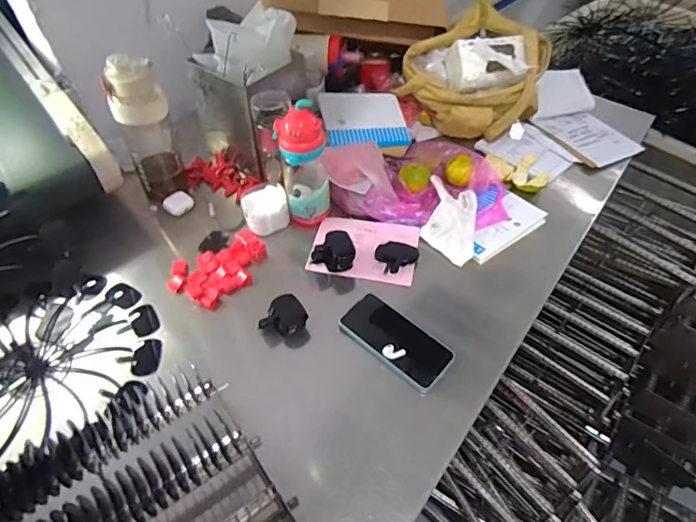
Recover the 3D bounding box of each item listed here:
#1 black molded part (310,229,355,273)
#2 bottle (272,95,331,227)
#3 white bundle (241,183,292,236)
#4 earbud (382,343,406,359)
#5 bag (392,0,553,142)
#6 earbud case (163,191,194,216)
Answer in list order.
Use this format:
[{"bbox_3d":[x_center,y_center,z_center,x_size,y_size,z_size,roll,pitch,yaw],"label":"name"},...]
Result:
[{"bbox_3d":[-0.024,-0.013,0.765,0.072,0.054,0.039,-7,50,-4],"label":"black molded part"},{"bbox_3d":[-0.074,-0.161,0.787,0.078,0.204,0.076,-6,50,-3],"label":"bottle"},{"bbox_3d":[-0.148,-0.091,0.844,0.080,0.060,0.085,-14,51,-10],"label":"white bundle"},{"bbox_3d":[0.064,0.127,0.653,0.030,0.013,0.019,10,51,10],"label":"earbud"},{"bbox_3d":[0.255,-0.381,0.972,0.271,0.173,0.188,14,52,13],"label":"bag"},{"bbox_3d":[-0.313,-0.106,0.869,0.051,0.032,0.037,-26,54,-19],"label":"earbud case"}]

